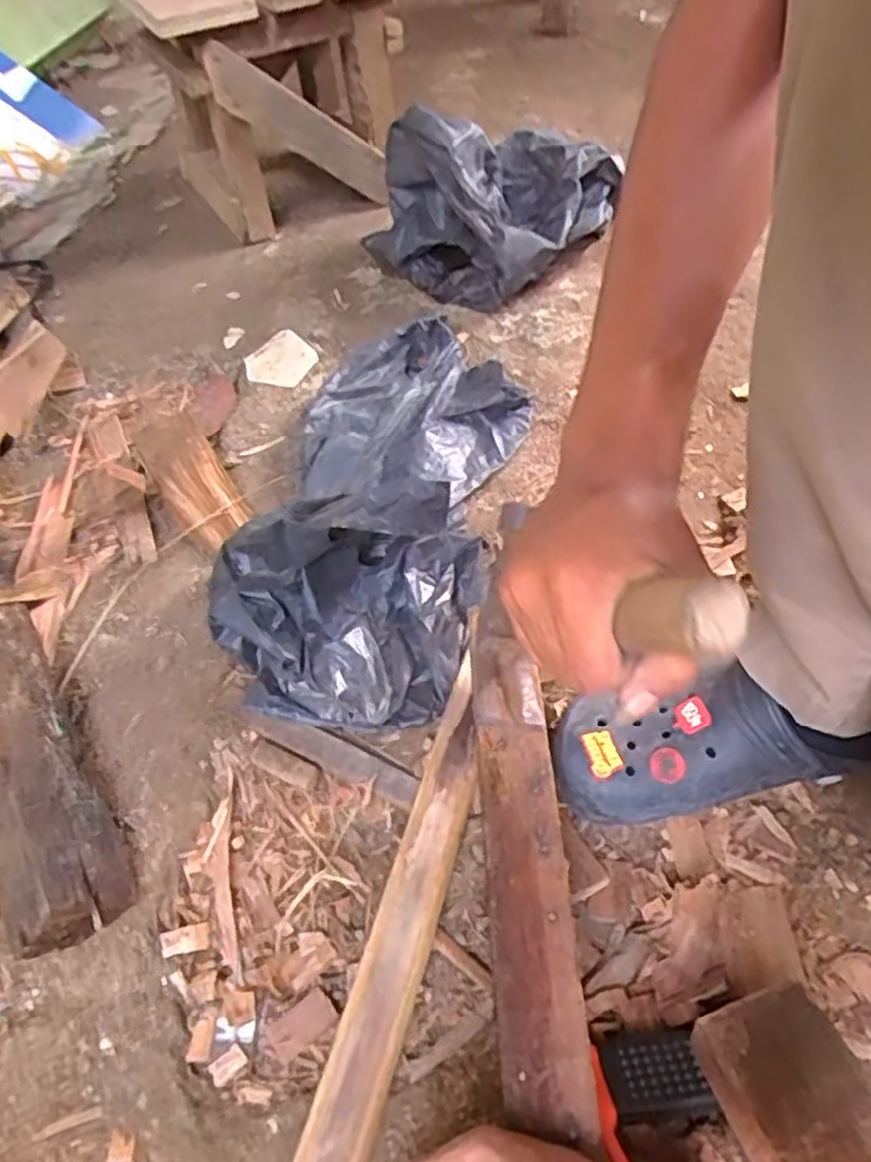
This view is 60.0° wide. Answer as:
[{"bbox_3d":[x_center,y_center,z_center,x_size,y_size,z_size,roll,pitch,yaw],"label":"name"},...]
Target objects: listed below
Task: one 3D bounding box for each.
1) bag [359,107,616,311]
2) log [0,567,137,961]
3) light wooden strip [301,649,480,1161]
[{"bbox_3d":[0.064,-0.424,0.850,0.238,0.169,0.202,-26,53,-17],"label":"bag"},{"bbox_3d":[-0.278,0.107,0.498,0.070,0.076,0.284,-28,54,-17],"label":"log"},{"bbox_3d":[-0.028,0.233,0.413,0.040,0.016,0.419,11,52,14],"label":"light wooden strip"}]

